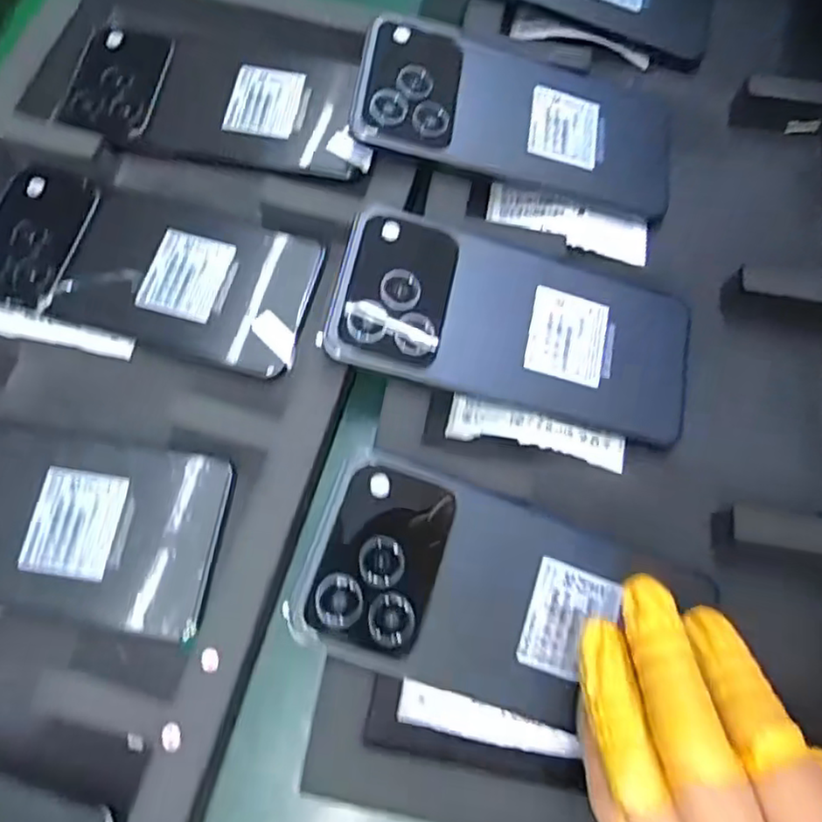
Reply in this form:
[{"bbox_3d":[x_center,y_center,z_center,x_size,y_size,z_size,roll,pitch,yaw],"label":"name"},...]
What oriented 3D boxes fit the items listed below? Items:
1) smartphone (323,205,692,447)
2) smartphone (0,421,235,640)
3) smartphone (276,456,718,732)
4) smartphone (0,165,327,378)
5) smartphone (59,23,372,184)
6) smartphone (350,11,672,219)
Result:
[{"bbox_3d":[0.049,-0.039,0.291,0.162,0.007,0.076,14,71,-9],"label":"smartphone"},{"bbox_3d":[-0.159,0.043,0.272,0.158,0.013,0.075,9,71,3],"label":"smartphone"},{"bbox_3d":[0.037,0.072,0.253,0.152,0.005,0.076,19,70,-5],"label":"smartphone"},{"bbox_3d":[-0.126,-0.071,0.310,0.157,0.013,0.075,15,71,5],"label":"smartphone"},{"bbox_3d":[-0.101,-0.165,0.342,0.165,0.011,0.076,14,71,5],"label":"smartphone"},{"bbox_3d":[0.055,-0.148,0.326,0.162,0.009,0.080,9,70,-13],"label":"smartphone"}]

